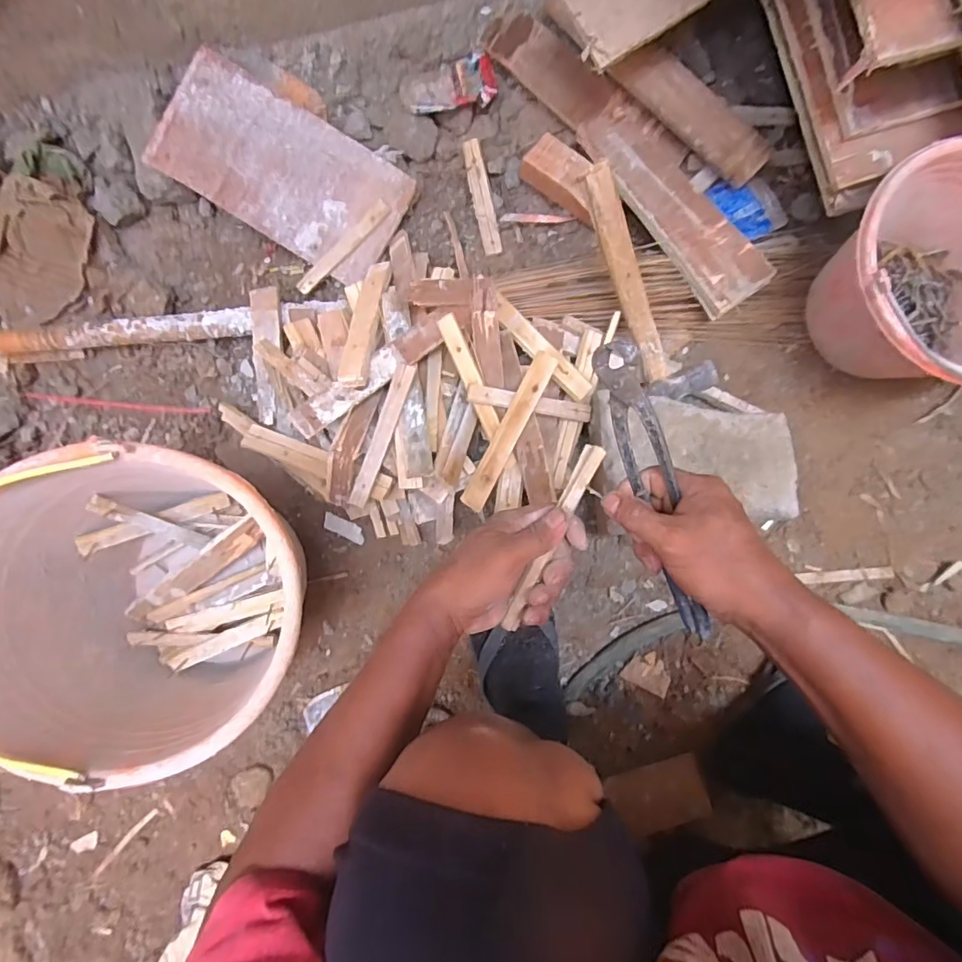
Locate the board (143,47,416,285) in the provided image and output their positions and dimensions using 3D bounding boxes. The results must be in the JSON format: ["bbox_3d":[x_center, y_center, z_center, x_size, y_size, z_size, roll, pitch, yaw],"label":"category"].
[{"bbox_3d":[-0.249,-0.394,0.666,0.297,0.011,0.155,30,94,-8],"label":"board"}]

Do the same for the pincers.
[{"bbox_3d":[0.129,0.007,0.378,0.022,0.038,0.222,-29,103,-41],"label":"pincers"}]

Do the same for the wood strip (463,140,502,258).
[{"bbox_3d":[0.002,-0.381,0.695,0.026,0.009,0.156,-12,86,2],"label":"wood strip"}]

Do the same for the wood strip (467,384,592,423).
[{"bbox_3d":[0.060,-0.089,0.601,0.155,0.015,0.020,6,90,-24],"label":"wood strip"}]

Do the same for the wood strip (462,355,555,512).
[{"bbox_3d":[0.032,-0.055,0.592,0.028,0.010,0.190,27,98,-7],"label":"wood strip"}]

